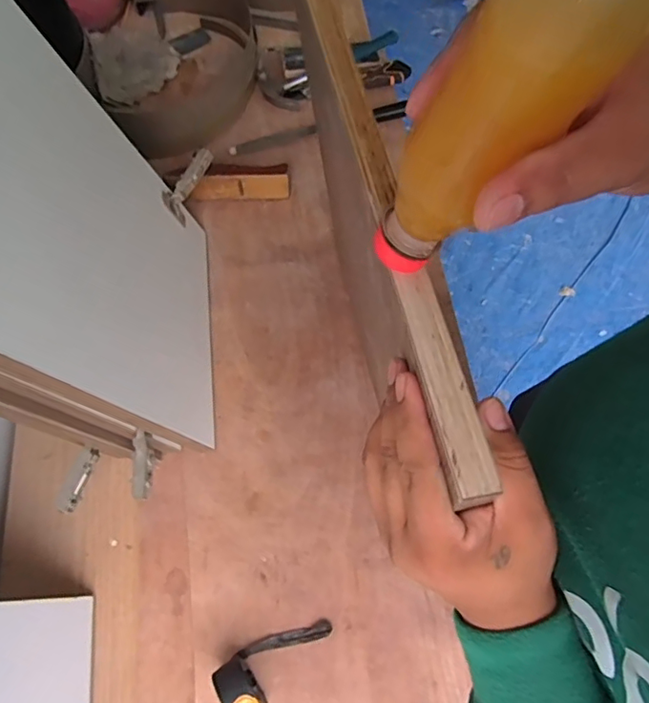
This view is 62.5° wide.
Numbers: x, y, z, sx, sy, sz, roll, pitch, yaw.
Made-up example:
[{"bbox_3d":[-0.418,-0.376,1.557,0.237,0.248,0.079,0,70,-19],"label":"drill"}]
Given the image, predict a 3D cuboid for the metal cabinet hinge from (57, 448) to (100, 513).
[{"bbox_3d":[-0.272,0.141,0.591,0.021,0.012,0.069,17,68,7],"label":"metal cabinet hinge"}]

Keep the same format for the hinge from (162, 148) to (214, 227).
[{"bbox_3d":[-0.187,-0.232,0.737,0.025,0.045,0.105,25,82,10],"label":"hinge"}]

